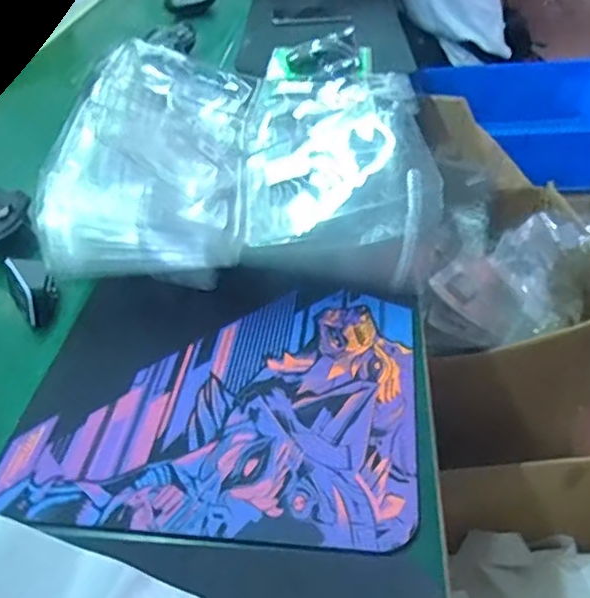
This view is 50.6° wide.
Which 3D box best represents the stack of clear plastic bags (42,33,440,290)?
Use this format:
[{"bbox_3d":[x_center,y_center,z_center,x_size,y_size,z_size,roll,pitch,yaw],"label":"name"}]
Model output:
[{"bbox_3d":[-0.042,-0.150,0.657,0.325,0.137,0.335,-1,39,5],"label":"stack of clear plastic bags"}]

